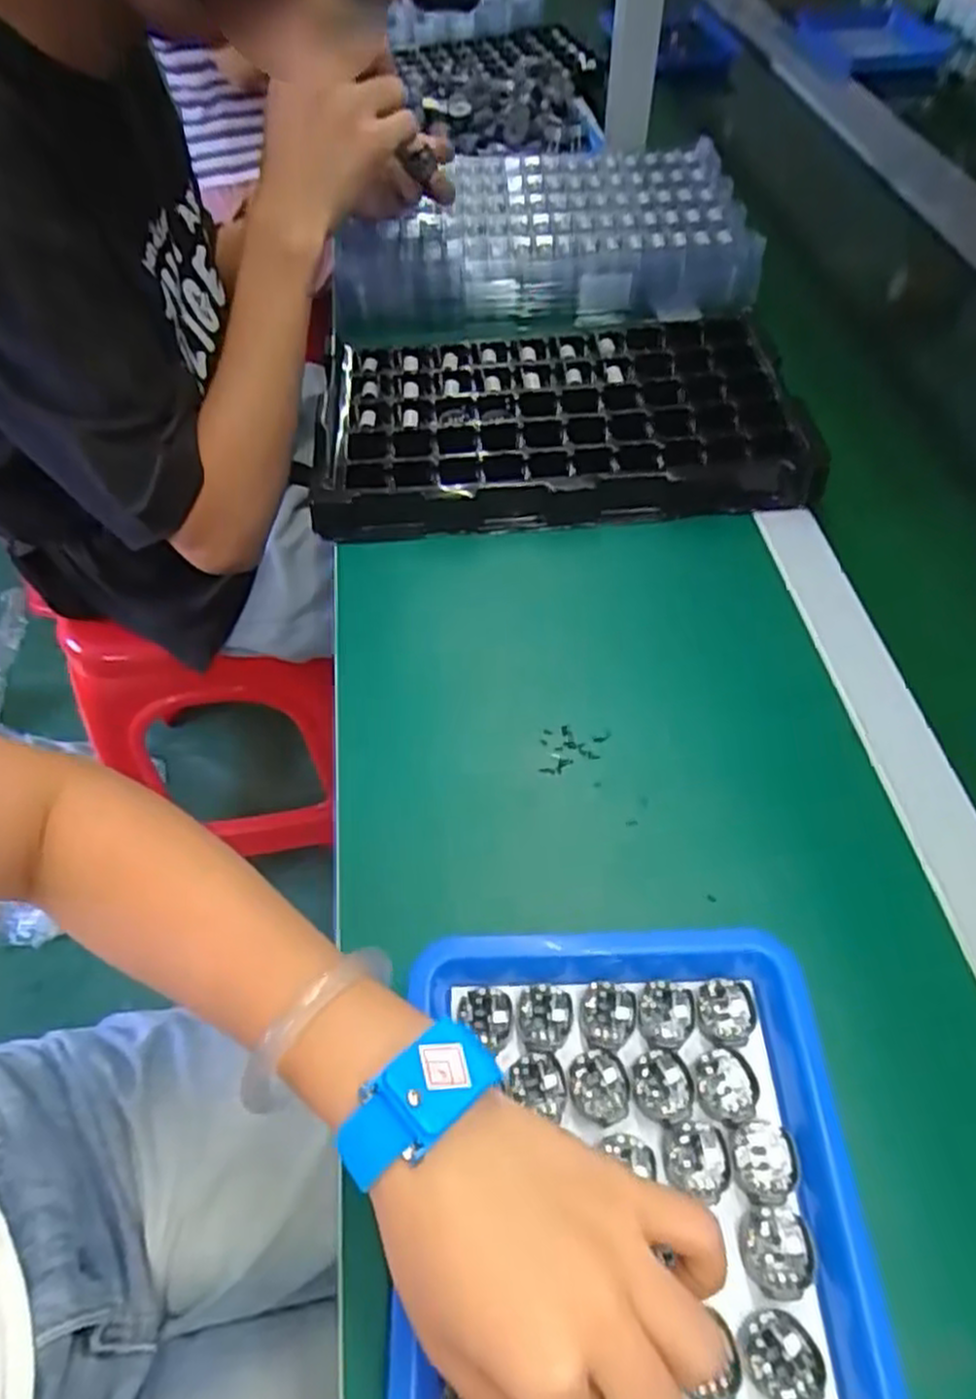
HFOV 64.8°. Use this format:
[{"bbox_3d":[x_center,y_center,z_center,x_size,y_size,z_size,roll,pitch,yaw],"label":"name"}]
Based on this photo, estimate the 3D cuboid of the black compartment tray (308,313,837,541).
[{"bbox_3d":[0.051,-0.218,0.600,0.358,0.036,0.207,-4,52,1],"label":"black compartment tray"}]

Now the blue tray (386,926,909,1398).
[{"bbox_3d":[0.057,0.202,0.296,0.181,0.025,0.216,-2,52,2],"label":"blue tray"}]

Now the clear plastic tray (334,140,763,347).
[{"bbox_3d":[0.050,-0.437,0.729,0.371,0.061,0.259,-2,52,2],"label":"clear plastic tray"}]

